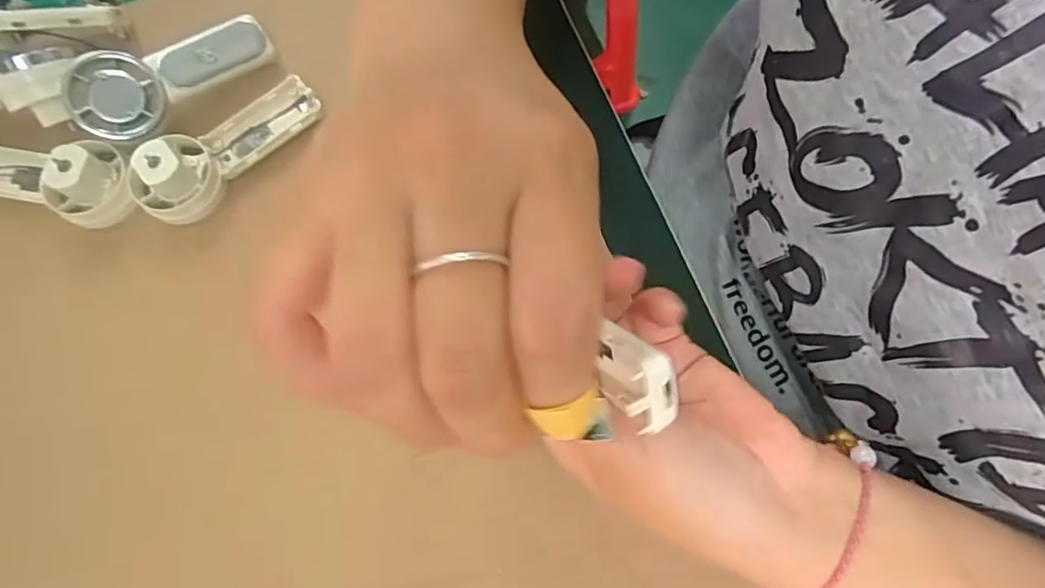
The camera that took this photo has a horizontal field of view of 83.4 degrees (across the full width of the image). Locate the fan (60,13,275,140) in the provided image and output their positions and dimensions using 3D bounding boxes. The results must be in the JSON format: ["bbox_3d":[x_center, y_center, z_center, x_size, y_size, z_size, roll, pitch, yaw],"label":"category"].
[{"bbox_3d":[-0.170,-0.110,0.279,0.091,0.025,0.036,-43,78,-14],"label":"fan"}]

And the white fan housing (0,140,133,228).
[{"bbox_3d":[-0.234,-0.057,0.278,0.104,0.027,0.038,6,72,15],"label":"white fan housing"}]

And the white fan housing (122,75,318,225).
[{"bbox_3d":[-0.141,-0.072,0.276,0.037,0.028,0.091,40,79,13],"label":"white fan housing"}]

